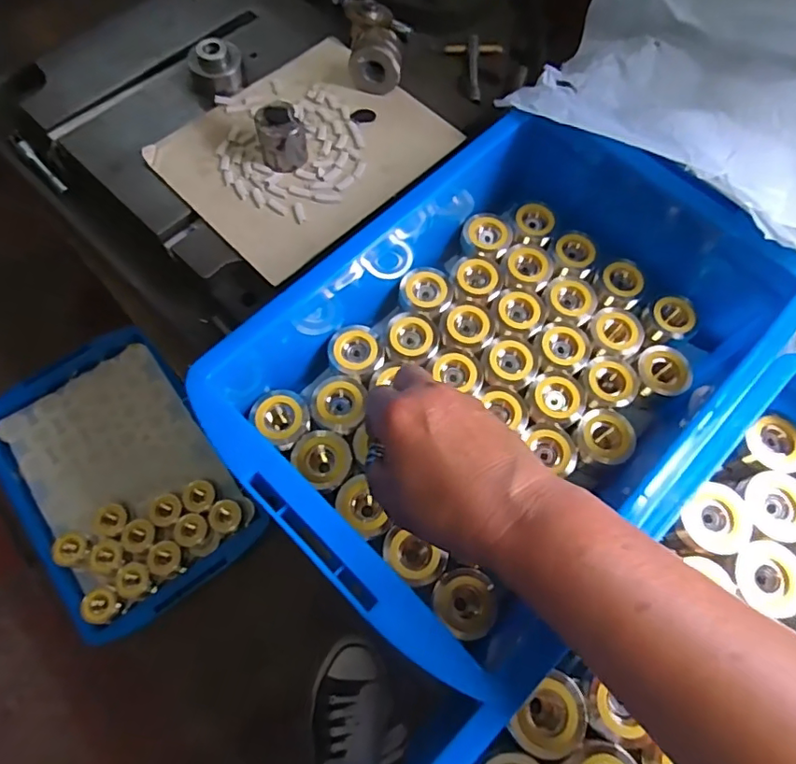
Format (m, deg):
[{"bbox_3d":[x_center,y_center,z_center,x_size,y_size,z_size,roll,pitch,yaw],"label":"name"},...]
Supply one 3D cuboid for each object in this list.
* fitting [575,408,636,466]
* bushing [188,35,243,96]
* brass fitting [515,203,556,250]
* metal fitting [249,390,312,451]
[{"bbox_3d":[0.146,0.038,0.380,0.038,0.017,0.038,2,98,12],"label":"fitting"},{"bbox_3d":[-0.144,-0.251,0.433,0.039,0.032,0.032,-22,70,-10],"label":"bushing"},{"bbox_3d":[0.112,-0.128,0.448,0.031,0.026,0.024,9,67,2],"label":"brass fitting"},{"bbox_3d":[-0.081,0.027,0.383,0.037,0.035,0.041,-22,70,-10],"label":"metal fitting"}]

